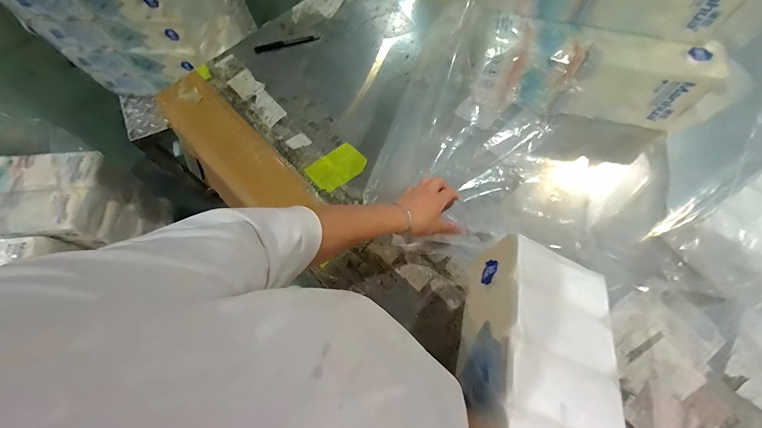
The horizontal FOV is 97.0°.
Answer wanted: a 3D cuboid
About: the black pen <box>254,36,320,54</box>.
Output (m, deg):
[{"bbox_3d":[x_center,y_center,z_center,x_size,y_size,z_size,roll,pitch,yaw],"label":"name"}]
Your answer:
[{"bbox_3d":[-0.209,-0.380,0.749,0.142,0.006,0.019,-16,69,-5],"label":"black pen"}]

